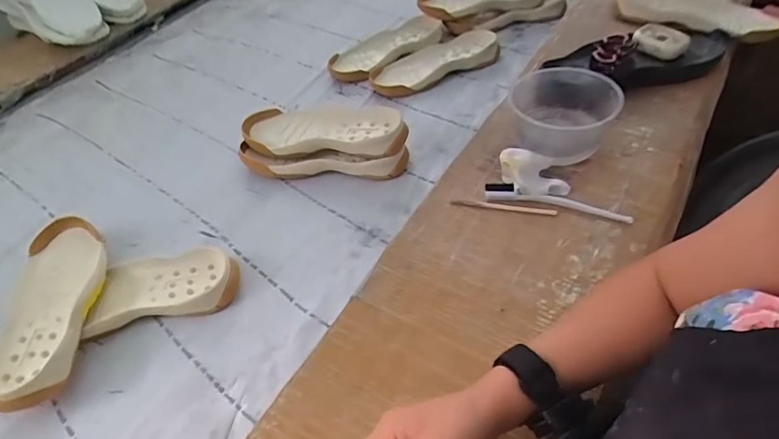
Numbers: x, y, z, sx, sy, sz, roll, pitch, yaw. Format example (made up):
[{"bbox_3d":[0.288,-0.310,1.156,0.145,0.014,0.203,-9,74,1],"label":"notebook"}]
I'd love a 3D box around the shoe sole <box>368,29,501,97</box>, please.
[{"bbox_3d":[0.081,-0.283,0.880,0.247,0.038,0.097,-24,50,-13],"label":"shoe sole"}]

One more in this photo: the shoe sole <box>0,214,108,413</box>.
[{"bbox_3d":[-0.402,0.092,0.582,0.110,0.042,0.270,-12,47,-5],"label":"shoe sole"}]

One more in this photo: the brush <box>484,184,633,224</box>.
[{"bbox_3d":[0.202,-0.024,0.593,0.170,0.012,0.025,12,51,15],"label":"brush"}]

